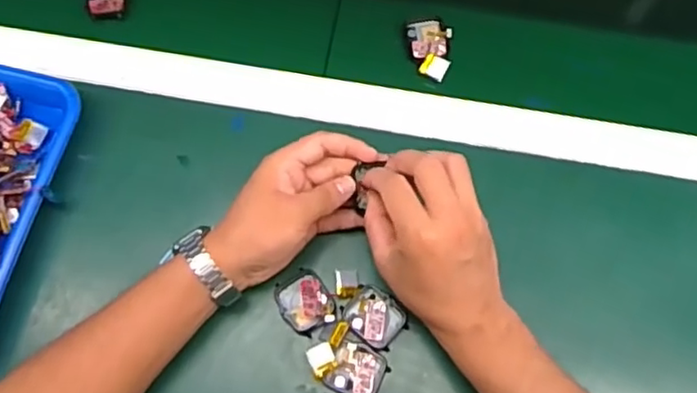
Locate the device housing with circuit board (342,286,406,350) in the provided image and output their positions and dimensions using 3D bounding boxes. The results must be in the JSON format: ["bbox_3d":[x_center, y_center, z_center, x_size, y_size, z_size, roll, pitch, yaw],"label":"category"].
[{"bbox_3d":[0.020,0.094,0.490,0.043,0.010,0.039,35,74,11],"label":"device housing with circuit board"}]

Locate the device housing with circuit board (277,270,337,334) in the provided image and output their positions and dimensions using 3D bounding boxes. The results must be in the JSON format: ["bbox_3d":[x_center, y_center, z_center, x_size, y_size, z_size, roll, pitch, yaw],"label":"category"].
[{"bbox_3d":[-0.034,0.081,0.490,0.038,0.016,0.046,-32,74,-11],"label":"device housing with circuit board"}]

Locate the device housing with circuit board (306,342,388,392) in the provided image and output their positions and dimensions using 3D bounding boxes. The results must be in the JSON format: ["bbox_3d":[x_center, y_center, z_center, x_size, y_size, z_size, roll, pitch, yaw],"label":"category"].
[{"bbox_3d":[-0.002,0.130,0.477,0.058,0.012,0.038,14,71,5],"label":"device housing with circuit board"}]

